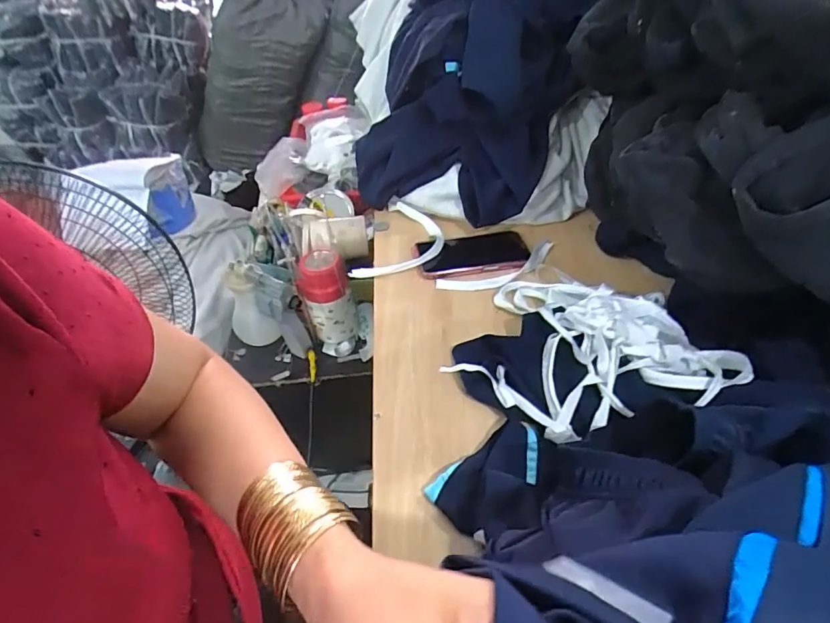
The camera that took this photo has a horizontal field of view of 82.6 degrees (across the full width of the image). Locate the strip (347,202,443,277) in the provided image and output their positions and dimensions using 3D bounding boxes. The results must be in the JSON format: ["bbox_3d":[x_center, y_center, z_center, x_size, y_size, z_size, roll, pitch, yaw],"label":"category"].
[{"bbox_3d":[-0.023,-0.111,0.705,0.129,0.033,0.142,3,47,5],"label":"strip"}]

